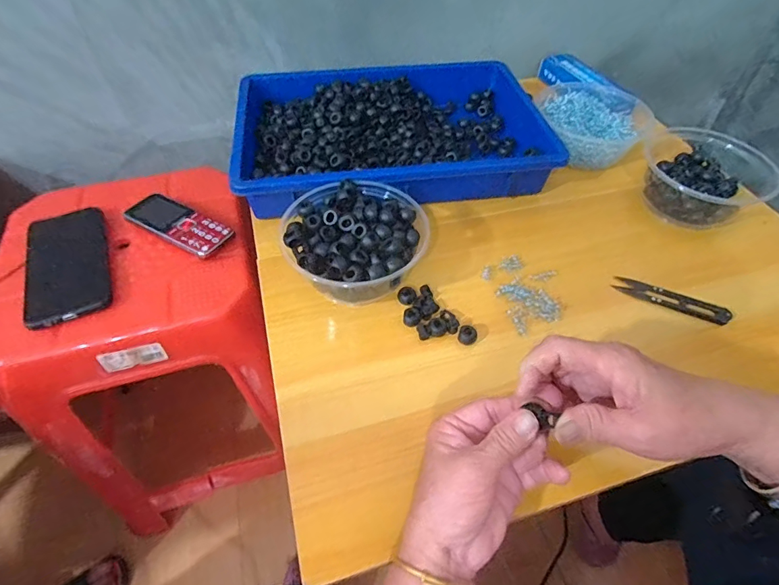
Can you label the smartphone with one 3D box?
[{"bbox_3d":[-0.351,-0.034,0.470,0.078,0.013,0.165,-20,55,-17],"label":"smartphone"}]

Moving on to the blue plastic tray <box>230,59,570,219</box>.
[{"bbox_3d":[0.002,-0.201,0.538,0.366,0.051,0.253,-5,52,-6],"label":"blue plastic tray"}]

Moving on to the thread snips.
[{"bbox_3d":[0.273,0.008,0.417,0.101,0.009,0.021,25,55,17],"label":"thread snips"}]

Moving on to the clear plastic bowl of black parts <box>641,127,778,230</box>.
[{"bbox_3d":[0.355,-0.133,0.499,0.131,0.056,0.153,37,59,25],"label":"clear plastic bowl of black parts"}]

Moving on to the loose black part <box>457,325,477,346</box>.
[{"bbox_3d":[0.070,0.039,0.388,0.017,0.013,0.015,15,52,10],"label":"loose black part"}]

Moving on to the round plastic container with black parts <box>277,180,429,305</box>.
[{"bbox_3d":[-0.032,-0.044,0.414,0.128,0.063,0.125,1,51,-1],"label":"round plastic container with black parts"}]

